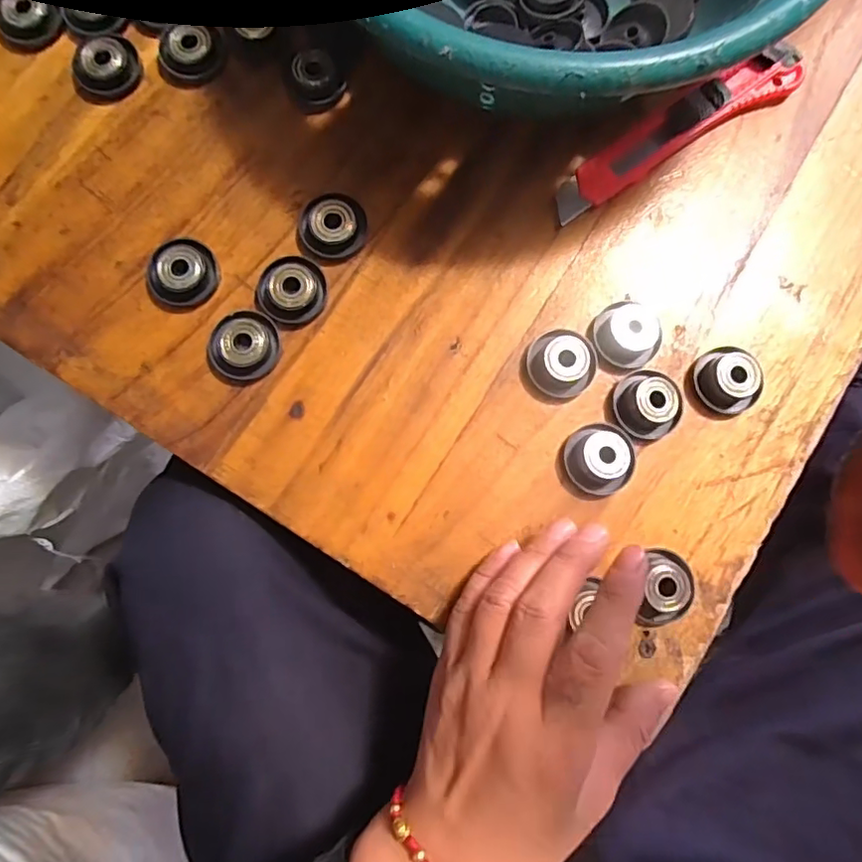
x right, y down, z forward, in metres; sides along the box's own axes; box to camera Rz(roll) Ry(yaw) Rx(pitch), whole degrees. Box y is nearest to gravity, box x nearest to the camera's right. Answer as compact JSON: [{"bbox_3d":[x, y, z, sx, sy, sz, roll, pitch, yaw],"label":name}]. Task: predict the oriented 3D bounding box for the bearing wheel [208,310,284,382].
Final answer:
[{"bbox_3d":[-0.088,-0.040,0.269,0.032,0.008,0.032,0,82,-2],"label":"bearing wheel"}]

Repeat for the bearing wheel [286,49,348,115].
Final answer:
[{"bbox_3d":[-0.060,-0.178,0.292,0.027,0.008,0.028,0,82,-2],"label":"bearing wheel"}]

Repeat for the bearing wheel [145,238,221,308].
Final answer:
[{"bbox_3d":[-0.118,-0.076,0.273,0.031,0.010,0.033,0,82,-2],"label":"bearing wheel"}]

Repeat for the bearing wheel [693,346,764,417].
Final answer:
[{"bbox_3d":[0.143,-0.024,0.274,0.030,0.014,0.031,0,82,-2],"label":"bearing wheel"}]

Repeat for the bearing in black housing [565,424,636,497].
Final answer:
[{"bbox_3d":[0.079,0.013,0.265,0.031,0.016,0.032,-8,82,-3],"label":"bearing in black housing"}]

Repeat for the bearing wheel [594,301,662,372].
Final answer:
[{"bbox_3d":[0.093,-0.045,0.275,0.029,0.014,0.032,-16,83,-5],"label":"bearing wheel"}]

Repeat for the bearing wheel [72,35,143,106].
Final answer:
[{"bbox_3d":[-0.162,-0.181,0.287,0.027,0.011,0.034,30,82,2],"label":"bearing wheel"}]

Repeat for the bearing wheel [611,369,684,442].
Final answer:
[{"bbox_3d":[0.102,-0.013,0.269,0.030,0.015,0.032,0,82,-2],"label":"bearing wheel"}]

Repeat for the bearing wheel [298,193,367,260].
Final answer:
[{"bbox_3d":[-0.048,-0.100,0.279,0.030,0.011,0.031,0,82,-2],"label":"bearing wheel"}]

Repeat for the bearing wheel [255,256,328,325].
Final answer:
[{"bbox_3d":[-0.067,-0.068,0.275,0.032,0.008,0.033,0,82,-2],"label":"bearing wheel"}]

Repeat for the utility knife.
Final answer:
[{"bbox_3d":[0.126,-0.154,0.291,0.152,0.015,0.025,-33,84,-6],"label":"utility knife"}]

